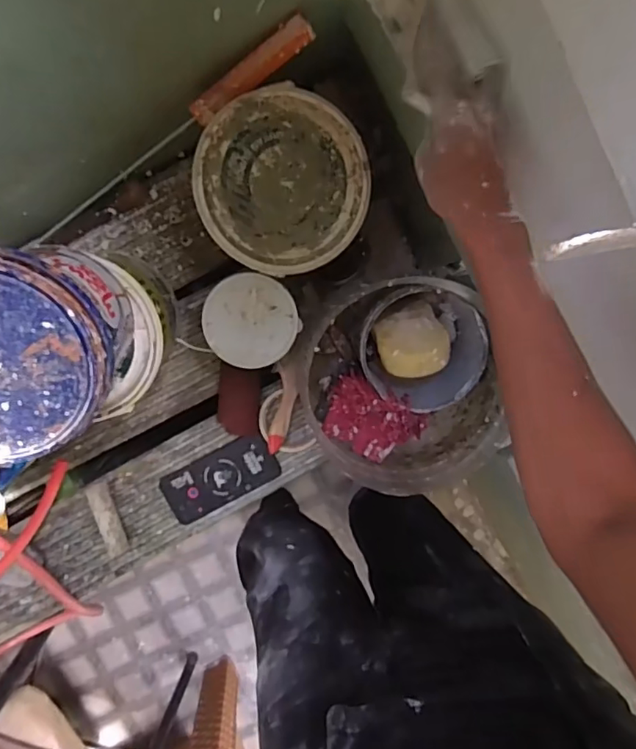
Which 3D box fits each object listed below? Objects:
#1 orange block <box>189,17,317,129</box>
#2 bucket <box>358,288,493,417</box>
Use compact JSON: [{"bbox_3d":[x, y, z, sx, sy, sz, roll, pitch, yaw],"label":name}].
[{"bbox_3d":[-0.066,-0.295,0.534,0.139,0.018,0.024,-28,100,20],"label":"orange block"},{"bbox_3d":[0.118,-0.032,0.667,0.137,0.125,0.141,-1,97,-6],"label":"bucket"}]

